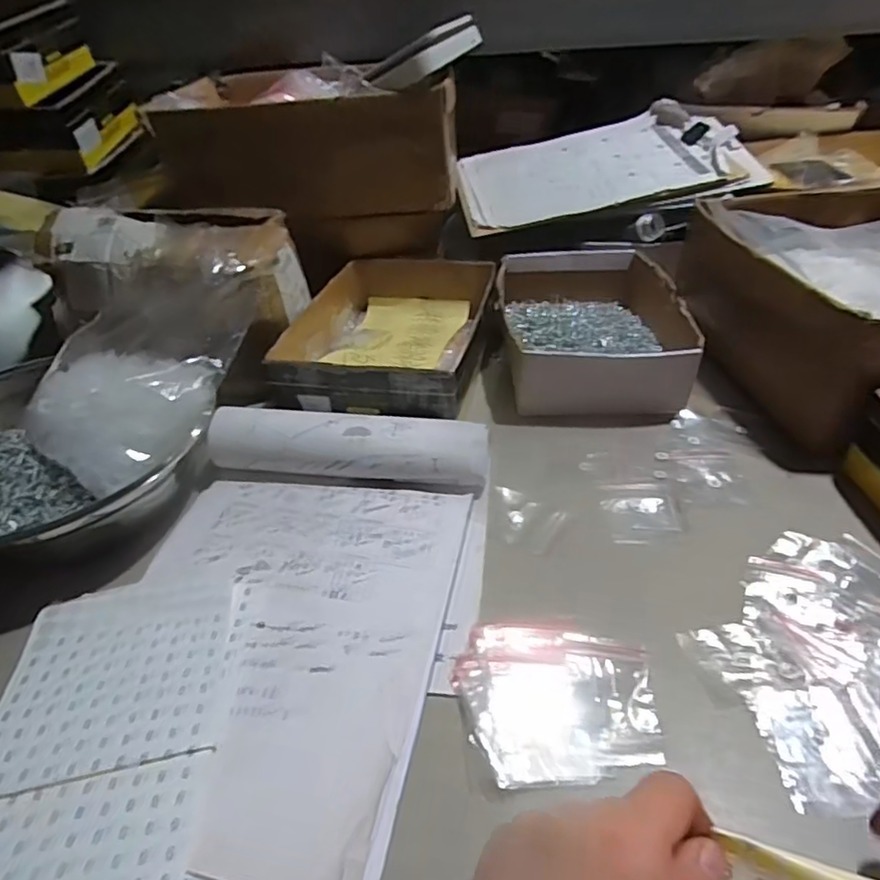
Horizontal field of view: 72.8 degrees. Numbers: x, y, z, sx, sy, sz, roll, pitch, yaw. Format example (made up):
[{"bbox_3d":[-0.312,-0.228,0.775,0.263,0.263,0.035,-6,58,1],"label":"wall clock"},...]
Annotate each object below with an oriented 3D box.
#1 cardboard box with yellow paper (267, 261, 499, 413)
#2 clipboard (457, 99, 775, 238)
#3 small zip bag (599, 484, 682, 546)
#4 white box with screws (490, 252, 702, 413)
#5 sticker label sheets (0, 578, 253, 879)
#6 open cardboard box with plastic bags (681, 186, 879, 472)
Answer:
[{"bbox_3d":[-0.043,-0.113,0.623,0.183,0.063,0.272,5,38,12],"label":"cardboard box with yellow paper"},{"bbox_3d":[0.206,-0.364,0.780,0.356,0.026,0.233,-9,47,4],"label":"clipboard"},{"bbox_3d":[0.151,0.053,0.450,0.054,0.005,0.057,-3,37,2],"label":"small zip bag"},{"bbox_3d":[0.155,-0.125,0.637,0.176,0.065,0.257,1,38,8],"label":"white box with screws"},{"bbox_3d":[-0.181,0.169,0.304,0.130,0.013,0.226,-4,37,1],"label":"sticker label sheets"},{"bbox_3d":[0.406,-0.142,0.565,0.279,0.143,0.322,-5,37,0],"label":"open cardboard box with plastic bags"}]

